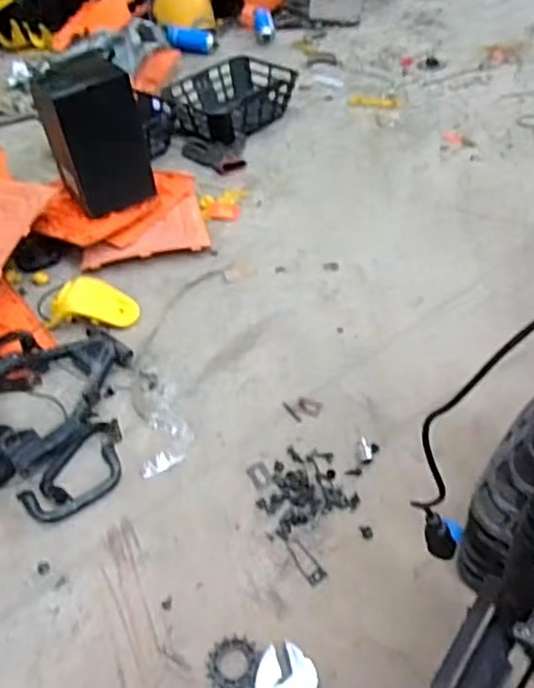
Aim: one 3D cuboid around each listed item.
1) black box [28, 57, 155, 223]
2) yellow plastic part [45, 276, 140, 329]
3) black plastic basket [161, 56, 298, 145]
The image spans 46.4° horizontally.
[{"bbox_3d":[-0.350,-0.425,1.285,0.169,0.260,0.136,-32,50,-24],"label":"black box"},{"bbox_3d":[-0.327,-0.076,1.167,0.161,0.053,0.094,0,47,5],"label":"yellow plastic part"},{"bbox_3d":[-0.097,-0.661,1.688,0.343,0.082,0.266,-35,53,-25],"label":"black plastic basket"}]

